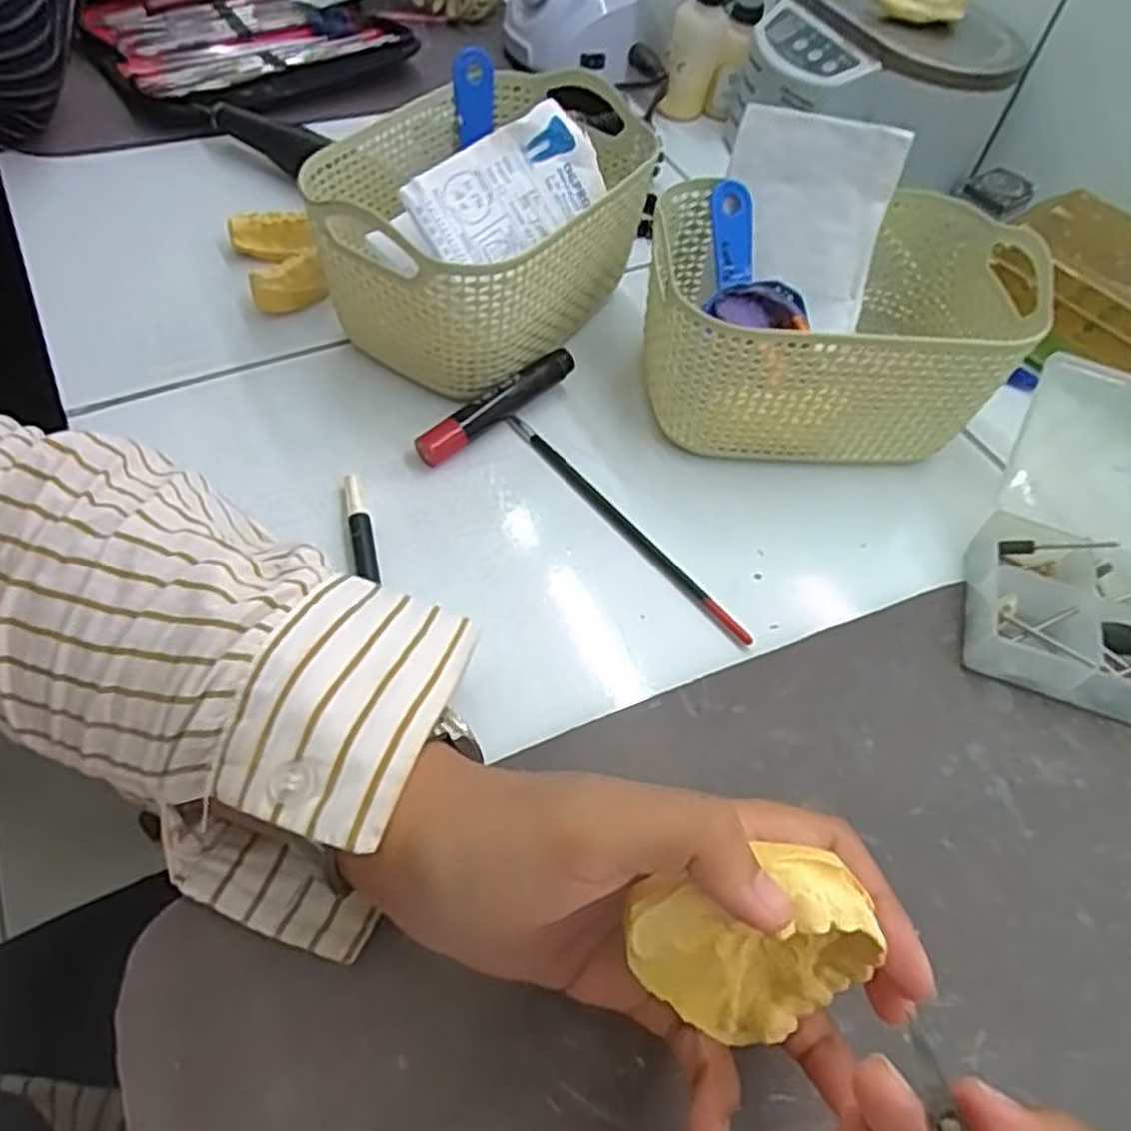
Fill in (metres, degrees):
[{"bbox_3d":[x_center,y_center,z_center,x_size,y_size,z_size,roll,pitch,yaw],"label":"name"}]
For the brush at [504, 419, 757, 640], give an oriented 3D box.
[{"bbox_3d":[0.027,-0.020,0.352,0.009,0.006,0.152,-34,64,-25],"label":"brush"}]

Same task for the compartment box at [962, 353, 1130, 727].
[{"bbox_3d":[0.242,-0.007,0.328,0.122,0.061,0.139,20,55,9],"label":"compartment box"}]

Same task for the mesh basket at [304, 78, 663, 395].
[{"bbox_3d":[-0.037,-0.169,0.403,0.119,0.086,0.178,32,57,16],"label":"mesh basket"}]

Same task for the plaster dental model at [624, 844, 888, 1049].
[{"bbox_3d":[0.048,0.099,0.203,0.053,0.062,0.025,-17,32,4],"label":"plaster dental model"}]

